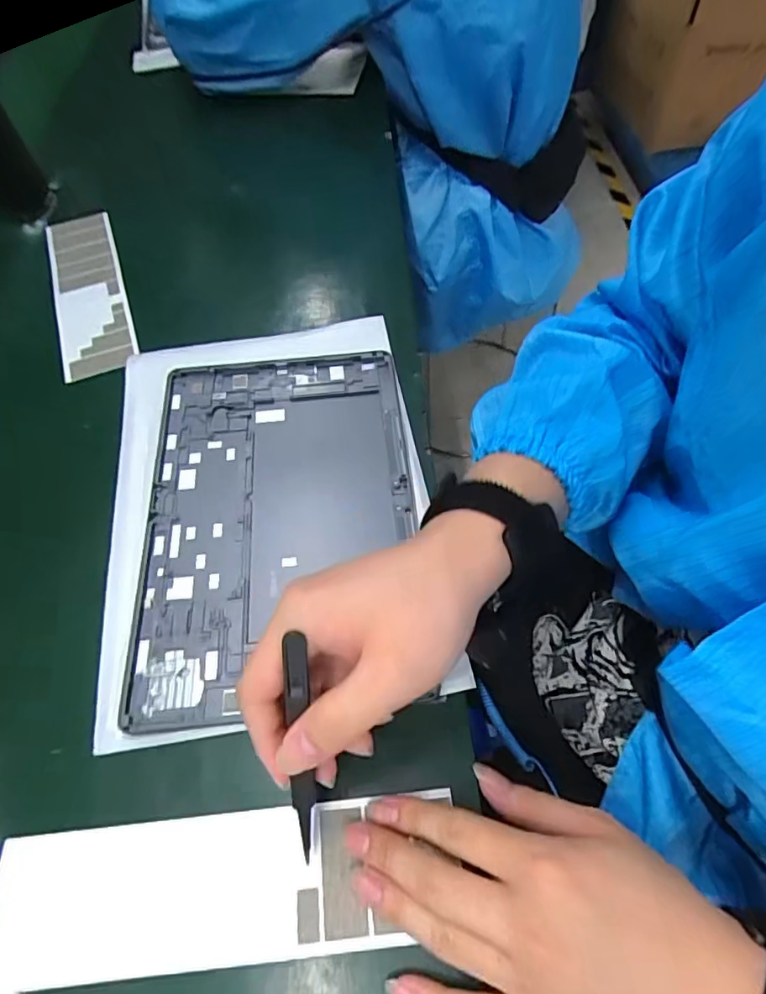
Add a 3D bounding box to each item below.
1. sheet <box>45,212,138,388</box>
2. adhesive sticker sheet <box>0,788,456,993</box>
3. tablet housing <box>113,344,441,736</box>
[{"bbox_3d":[-0.259,-0.184,0.482,0.059,0.007,0.216,-19,60,-9],"label":"sheet"},{"bbox_3d":[-0.078,0.180,0.253,0.202,0.004,0.058,-6,58,-1],"label":"adhesive sticker sheet"},{"bbox_3d":[-0.066,0.007,0.351,0.166,0.008,0.251,-6,59,-1],"label":"tablet housing"}]

